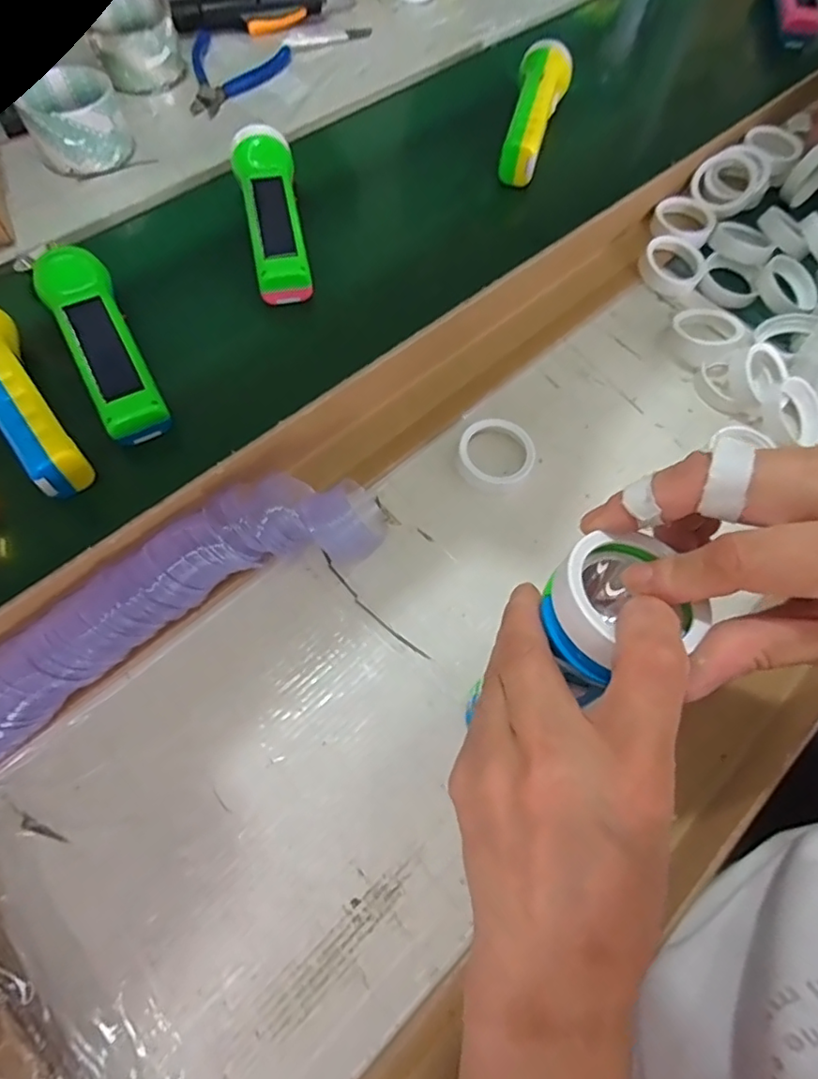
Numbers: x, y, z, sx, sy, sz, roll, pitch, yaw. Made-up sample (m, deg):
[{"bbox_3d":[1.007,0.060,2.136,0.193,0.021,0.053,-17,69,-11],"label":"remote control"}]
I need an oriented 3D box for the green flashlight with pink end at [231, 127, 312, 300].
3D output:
[{"bbox_3d":[-0.114,-0.278,0.490,0.049,0.043,0.160,-12,66,-9],"label":"green flashlight with pink end"}]

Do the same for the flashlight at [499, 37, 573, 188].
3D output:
[{"bbox_3d":[0.127,-0.420,0.573,0.050,0.054,0.165,12,65,2],"label":"flashlight"}]

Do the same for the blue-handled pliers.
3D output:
[{"bbox_3d":[-0.186,-0.490,0.606,0.100,0.011,0.143,8,65,0],"label":"blue-handled pliers"}]

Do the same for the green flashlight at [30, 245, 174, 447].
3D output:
[{"bbox_3d":[-0.223,-0.143,0.422,0.046,0.041,0.158,-27,70,-15],"label":"green flashlight"}]

